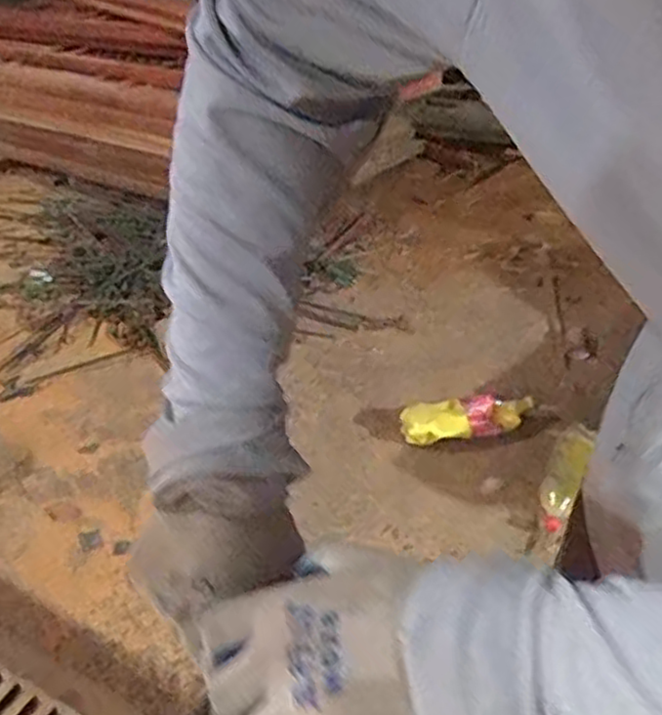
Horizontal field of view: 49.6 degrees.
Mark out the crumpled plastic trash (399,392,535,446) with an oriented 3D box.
[{"bbox_3d":[0.333,0.148,1.746,0.328,0.070,0.092,-8,33,-6],"label":"crumpled plastic trash"}]

